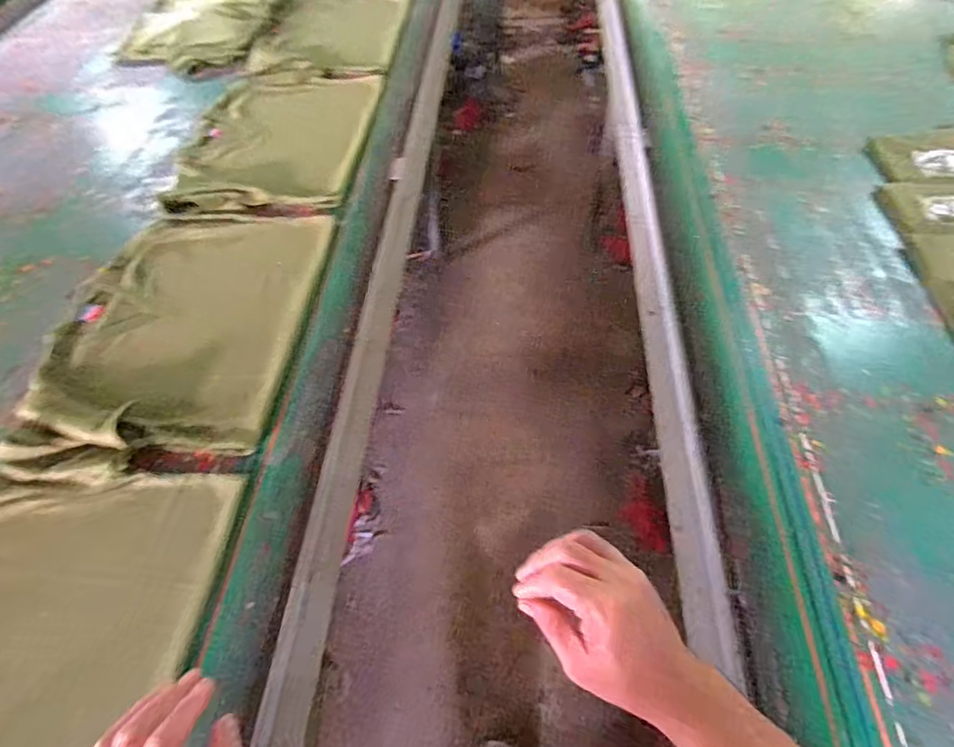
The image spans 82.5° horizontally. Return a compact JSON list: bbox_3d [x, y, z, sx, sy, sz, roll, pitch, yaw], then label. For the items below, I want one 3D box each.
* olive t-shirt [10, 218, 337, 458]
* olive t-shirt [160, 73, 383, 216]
[{"bbox_3d":[-0.445,-0.104,0.843,0.339,0.041,0.481,4,54,4],"label":"olive t-shirt"},{"bbox_3d":[-0.411,-0.486,1.121,0.337,0.039,0.511,3,54,3],"label":"olive t-shirt"}]

